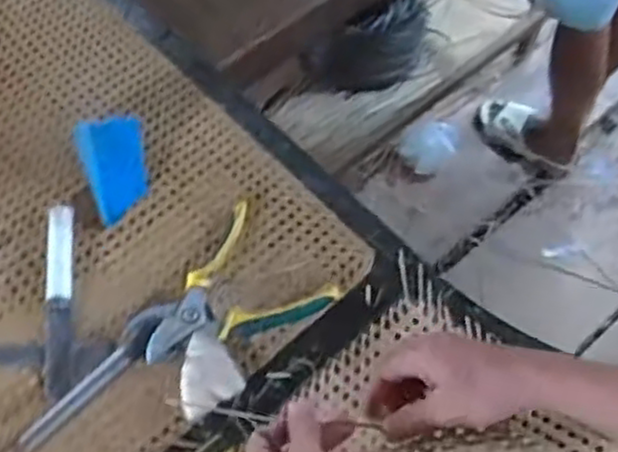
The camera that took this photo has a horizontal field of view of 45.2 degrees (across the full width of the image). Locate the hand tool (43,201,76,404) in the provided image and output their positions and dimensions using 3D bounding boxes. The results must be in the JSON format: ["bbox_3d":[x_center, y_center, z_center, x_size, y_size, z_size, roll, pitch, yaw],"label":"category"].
[{"bbox_3d":[-0.235,0.067,0.702,0.026,0.020,0.189,-6,59,-3],"label":"hand tool"}]

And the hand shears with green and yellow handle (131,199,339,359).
[{"bbox_3d":[-0.077,0.072,0.700,0.170,0.034,0.131,-40,67,-21],"label":"hand shears with green and yellow handle"}]

